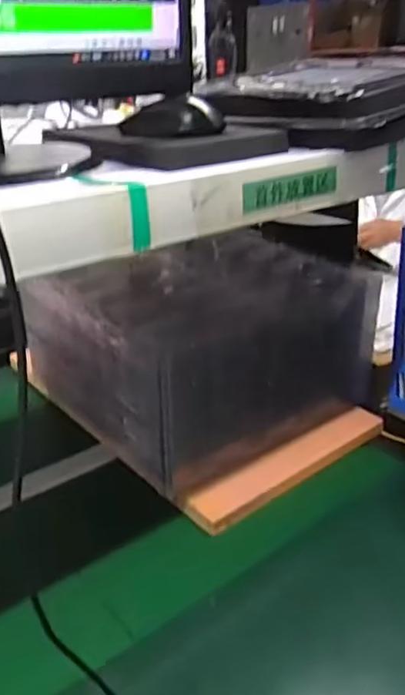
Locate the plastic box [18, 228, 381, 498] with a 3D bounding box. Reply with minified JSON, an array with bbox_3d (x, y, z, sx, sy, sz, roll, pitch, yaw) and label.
[{"bbox_3d":[-0.014,-0.040,1.054,0.460,0.223,0.500,-19,31,-32],"label":"plastic box"}]

